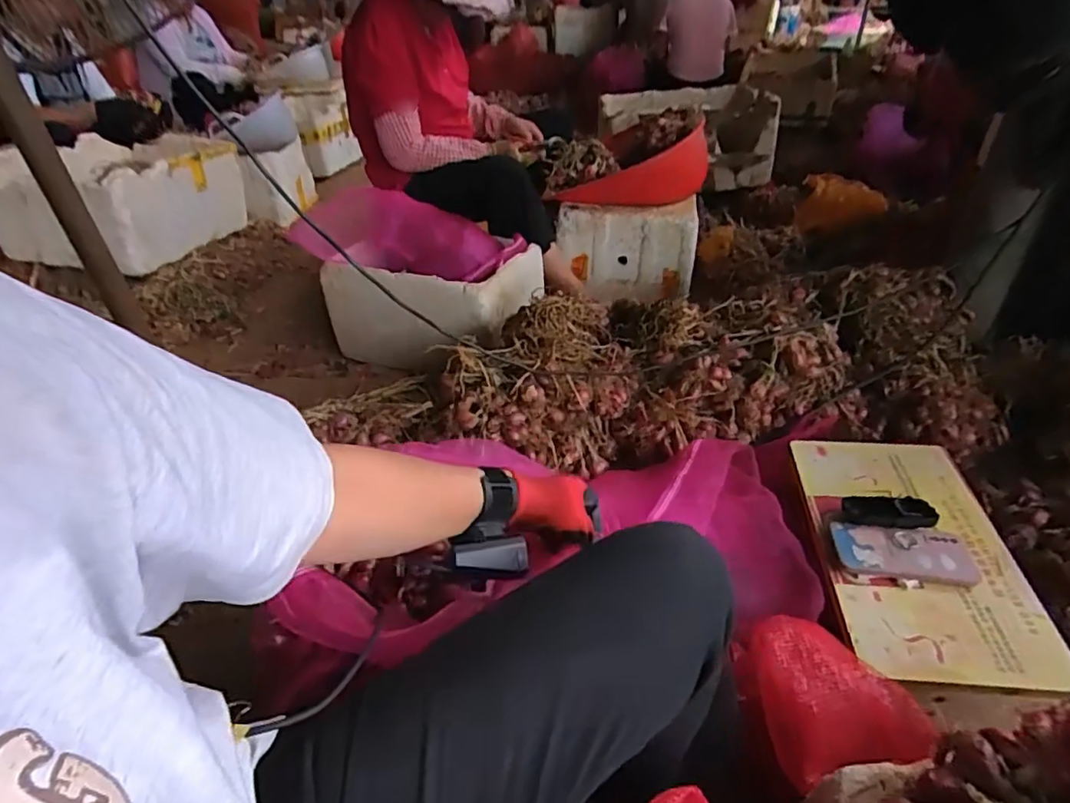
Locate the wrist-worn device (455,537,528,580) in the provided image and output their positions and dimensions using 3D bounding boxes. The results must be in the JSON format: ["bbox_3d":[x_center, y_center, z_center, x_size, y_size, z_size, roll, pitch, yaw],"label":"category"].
[{"bbox_3d":[-0.037,0.133,0.496,0.064,0.022,0.026,6,32,-25],"label":"wrist-worn device"}]

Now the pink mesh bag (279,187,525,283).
[{"bbox_3d":[-0.307,-0.403,1.417,0.548,0.135,0.194,3,37,8],"label":"pink mesh bag"}]

